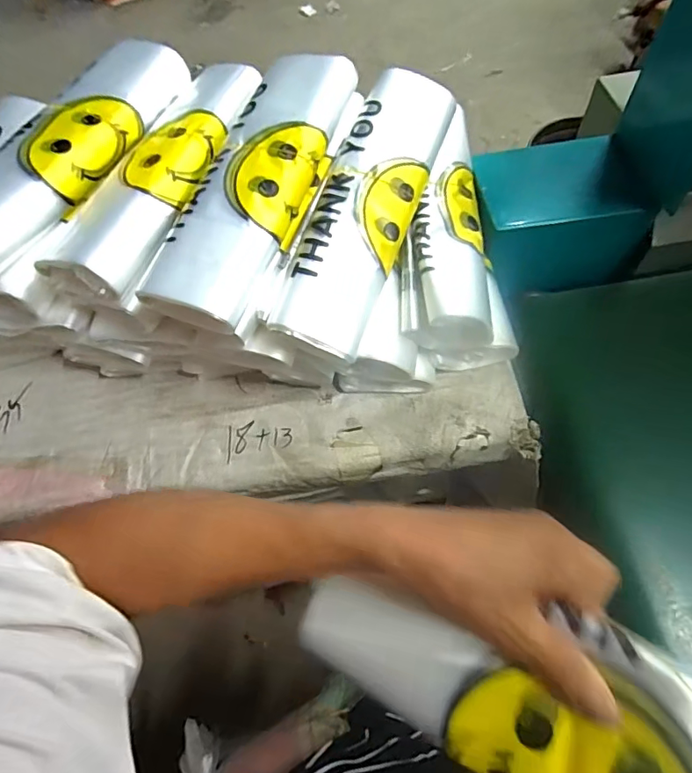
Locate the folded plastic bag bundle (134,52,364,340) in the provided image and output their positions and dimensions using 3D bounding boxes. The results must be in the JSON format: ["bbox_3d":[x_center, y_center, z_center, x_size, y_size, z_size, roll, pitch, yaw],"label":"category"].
[{"bbox_3d":[-0.078,-0.190,0.460,0.091,0.059,0.311,17,64,12],"label":"folded plastic bag bundle"}]

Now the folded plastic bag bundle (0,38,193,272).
[{"bbox_3d":[-0.262,-0.234,0.481,0.091,0.037,0.314,19,65,13],"label":"folded plastic bag bundle"}]

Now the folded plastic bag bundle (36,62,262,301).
[{"bbox_3d":[-0.171,-0.212,0.477,0.100,0.029,0.298,20,65,13],"label":"folded plastic bag bundle"}]

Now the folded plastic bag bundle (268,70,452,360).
[{"bbox_3d":[0.020,-0.172,0.475,0.092,0.032,0.309,29,74,-11],"label":"folded plastic bag bundle"}]

